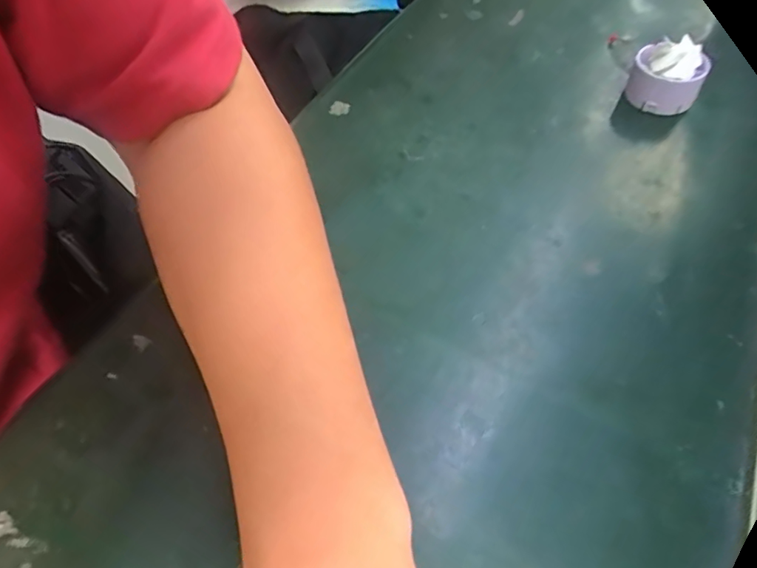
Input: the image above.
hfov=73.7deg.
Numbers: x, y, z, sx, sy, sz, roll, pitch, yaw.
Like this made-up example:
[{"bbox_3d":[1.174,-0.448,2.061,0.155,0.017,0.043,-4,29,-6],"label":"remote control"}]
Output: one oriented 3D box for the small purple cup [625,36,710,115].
[{"bbox_3d":[0.206,-0.148,0.359,0.047,0.042,0.048,0,55,1],"label":"small purple cup"}]

